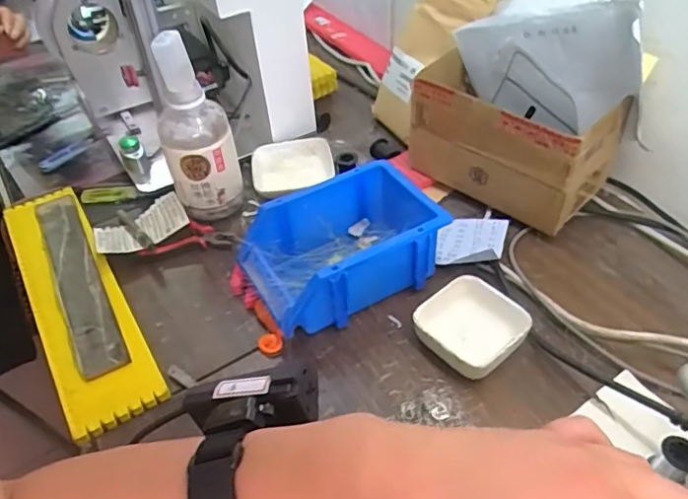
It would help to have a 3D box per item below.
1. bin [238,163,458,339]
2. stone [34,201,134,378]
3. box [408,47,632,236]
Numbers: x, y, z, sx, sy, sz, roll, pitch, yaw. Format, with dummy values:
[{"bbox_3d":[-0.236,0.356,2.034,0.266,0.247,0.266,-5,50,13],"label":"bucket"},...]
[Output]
[{"bbox_3d":[0.001,-0.005,0.563,0.197,0.081,0.128,-23,47,-18],"label":"bin"},{"bbox_3d":[-0.280,0.025,0.589,0.043,0.017,0.282,-24,47,-18],"label":"stone"},{"bbox_3d":[0.180,-0.118,0.623,0.202,0.138,0.108,32,55,32],"label":"box"}]

